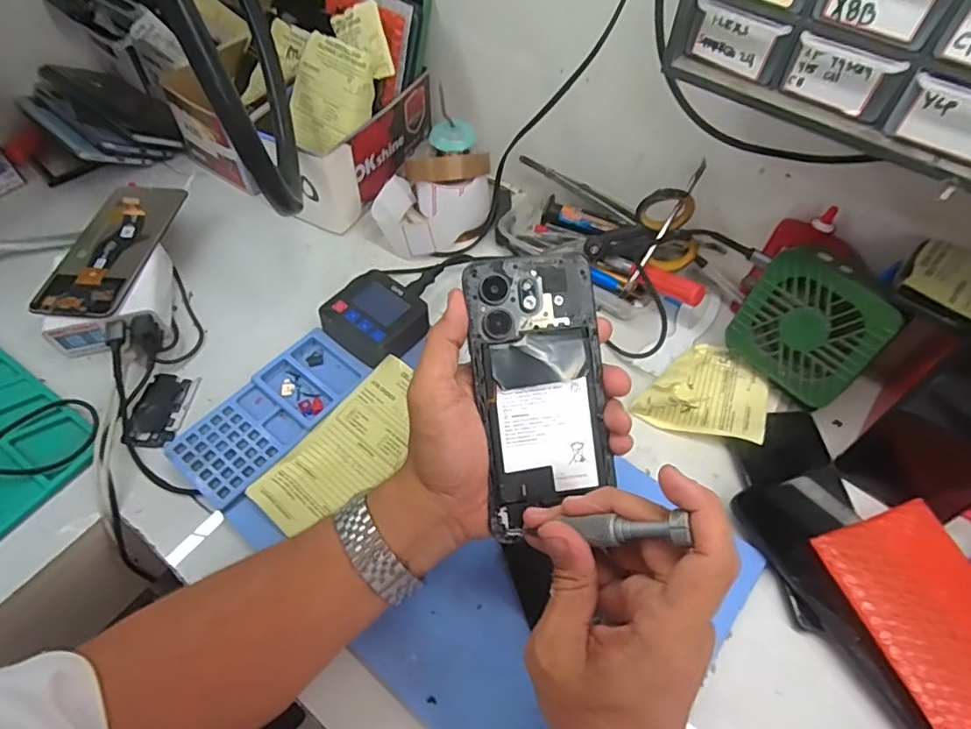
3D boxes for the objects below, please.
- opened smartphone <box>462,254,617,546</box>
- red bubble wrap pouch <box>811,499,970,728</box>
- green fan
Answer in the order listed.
[{"bbox_3d":[0.031,0.017,0.328,0.073,0.009,0.159,-4,89,-4],"label":"opened smartphone"},{"bbox_3d":[0.292,0.176,0.343,0.094,0.008,0.171,-13,59,-14],"label":"red bubble wrap pouch"},{"bbox_3d":[0.251,-0.028,0.436,0.035,0.108,0.104,-19,53,-36],"label":"green fan"}]

